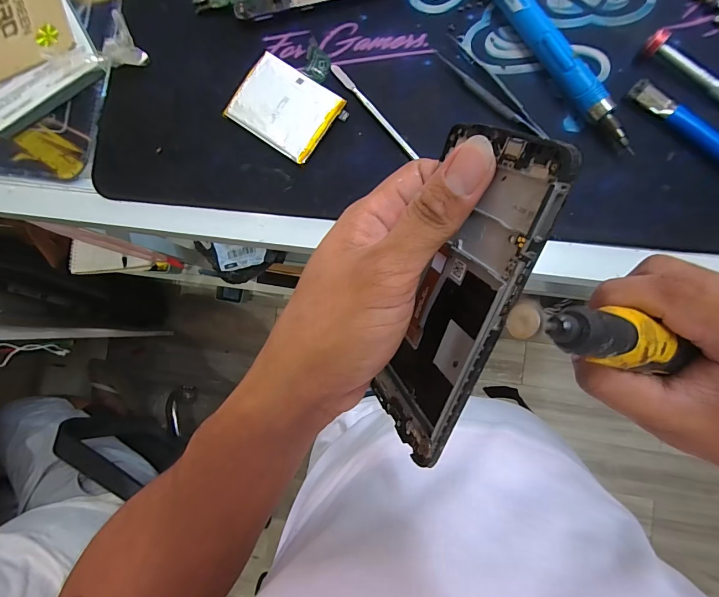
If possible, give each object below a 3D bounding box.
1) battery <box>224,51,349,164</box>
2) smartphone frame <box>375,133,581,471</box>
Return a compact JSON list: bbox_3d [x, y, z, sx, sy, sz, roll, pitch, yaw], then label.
[{"bbox_3d":[-0.059,-0.151,0.289,0.083,0.007,0.061,35,90,7],"label":"battery"},{"bbox_3d":[0.041,0.005,0.167,0.004,0.061,0.151,3,117,-25],"label":"smartphone frame"}]

